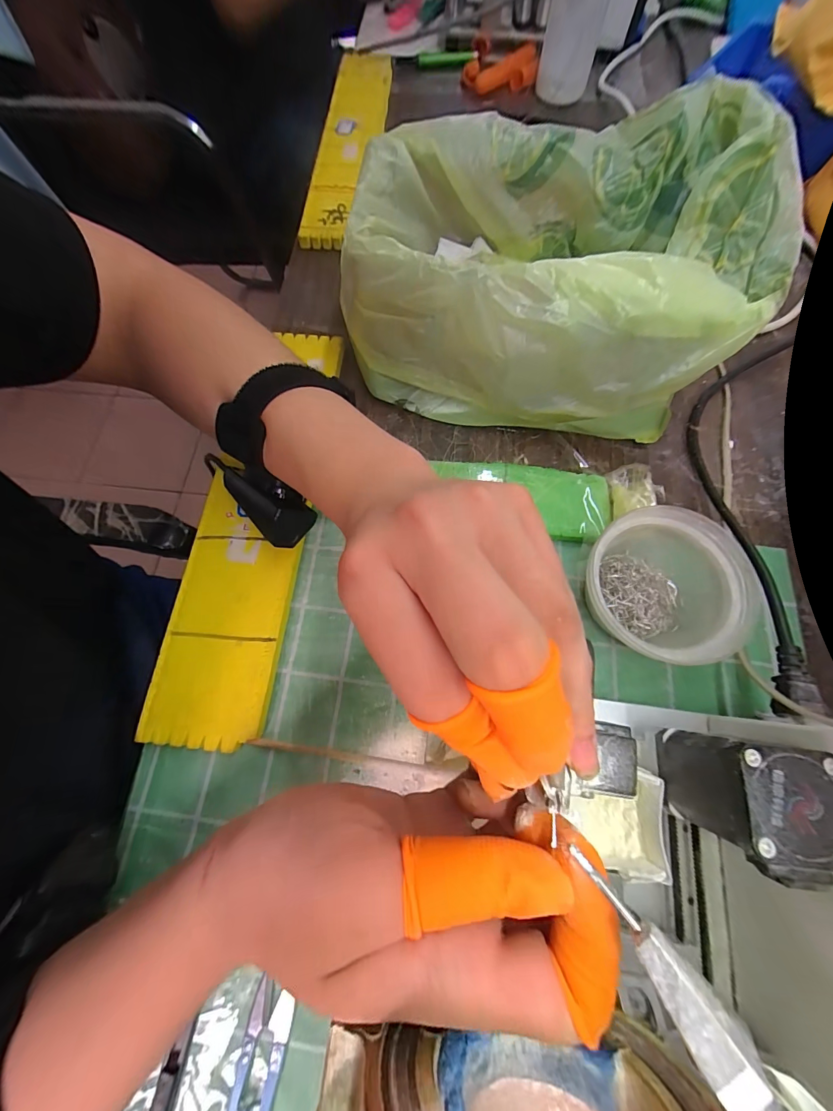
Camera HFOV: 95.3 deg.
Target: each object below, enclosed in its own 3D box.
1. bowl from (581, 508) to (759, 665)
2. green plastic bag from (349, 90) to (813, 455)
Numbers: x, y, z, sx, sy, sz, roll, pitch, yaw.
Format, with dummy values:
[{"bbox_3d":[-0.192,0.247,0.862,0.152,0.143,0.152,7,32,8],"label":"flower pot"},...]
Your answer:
[{"bbox_3d":[0.163,0.021,0.260,0.096,0.056,0.094,0,72,1],"label":"bowl"},{"bbox_3d":[0.099,-0.232,0.305,0.305,0.117,0.224,15,73,6],"label":"green plastic bag"}]

